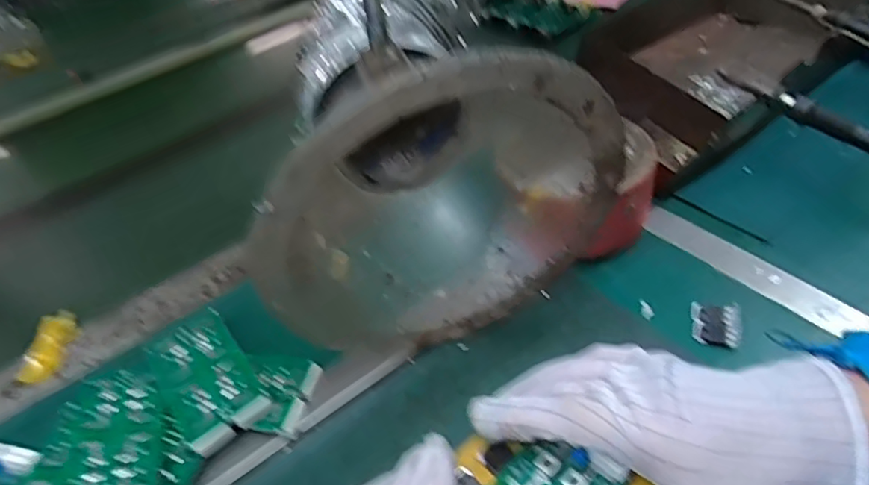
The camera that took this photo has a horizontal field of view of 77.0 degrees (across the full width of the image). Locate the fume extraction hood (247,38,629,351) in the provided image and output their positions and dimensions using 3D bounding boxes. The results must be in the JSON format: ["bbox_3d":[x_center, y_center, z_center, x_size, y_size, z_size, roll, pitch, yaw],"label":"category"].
[{"bbox_3d":[-0.015,-0.050,0.363,0.210,0.205,0.166,-18,45,-10],"label":"fume extraction hood"}]

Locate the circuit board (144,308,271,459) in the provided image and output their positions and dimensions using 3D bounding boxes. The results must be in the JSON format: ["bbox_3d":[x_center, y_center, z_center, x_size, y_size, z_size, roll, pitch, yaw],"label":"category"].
[{"bbox_3d":[-0.156,0.094,0.375,0.054,0.017,0.104,-31,49,-22],"label":"circuit board"}]

